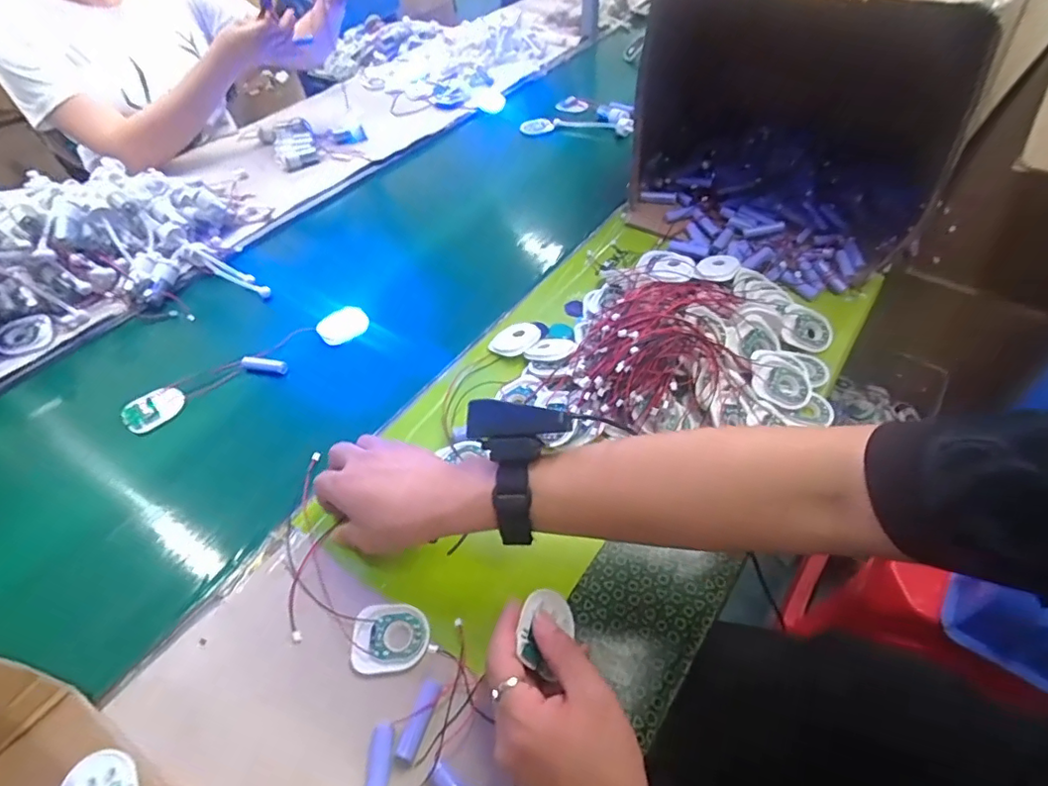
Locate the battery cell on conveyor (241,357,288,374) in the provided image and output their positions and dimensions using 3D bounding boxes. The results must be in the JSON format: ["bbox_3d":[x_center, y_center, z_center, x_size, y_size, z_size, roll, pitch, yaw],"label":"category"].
[{"bbox_3d":[-0.295,-0.032,0.629,0.052,0.013,0.011,3,50,7],"label":"battery cell on conveyor"}]

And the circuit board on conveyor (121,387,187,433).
[{"bbox_3d":[-0.398,0.017,0.595,0.061,0.015,0.039,-35,56,-23],"label":"circuit board on conveyor"}]

